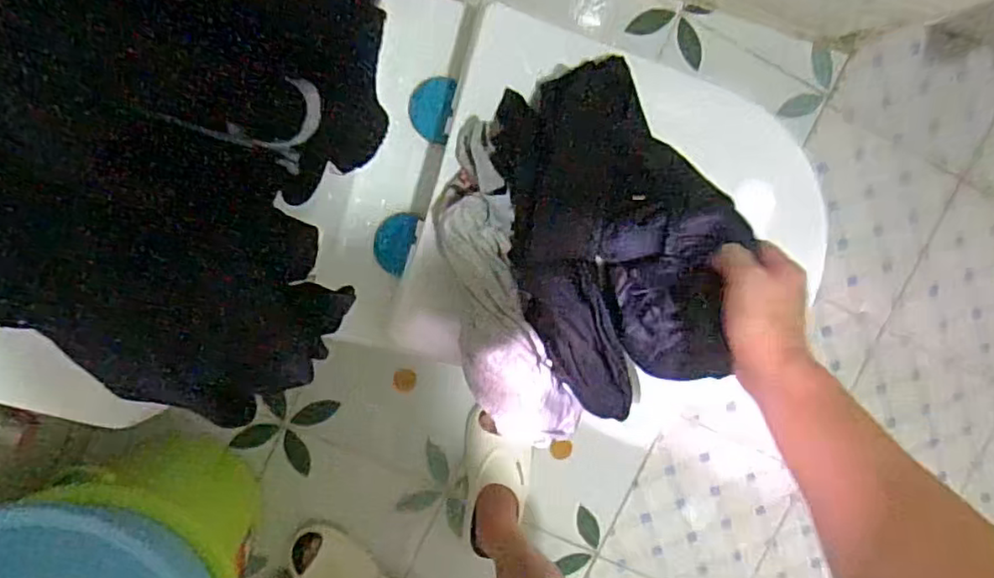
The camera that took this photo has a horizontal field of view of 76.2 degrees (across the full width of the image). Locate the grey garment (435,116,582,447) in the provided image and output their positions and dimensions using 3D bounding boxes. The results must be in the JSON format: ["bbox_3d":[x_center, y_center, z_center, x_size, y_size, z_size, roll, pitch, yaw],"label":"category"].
[{"bbox_3d":[-0.003,0.011,0.587,0.098,0.059,0.306,-19,99,-2],"label":"grey garment"}]

